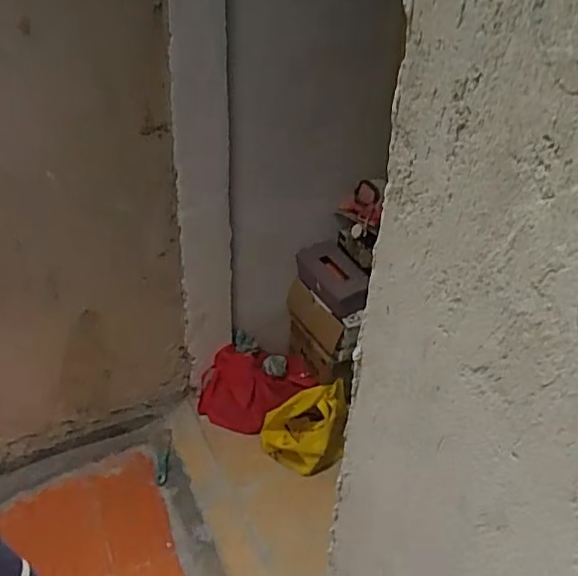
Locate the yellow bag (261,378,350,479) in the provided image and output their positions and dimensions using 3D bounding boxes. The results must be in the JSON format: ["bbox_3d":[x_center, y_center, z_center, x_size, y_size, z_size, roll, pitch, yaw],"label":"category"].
[{"bbox_3d":[0.042,0.395,1.741,0.241,0.173,0.198,4,37,5],"label":"yellow bag"}]

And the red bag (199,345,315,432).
[{"bbox_3d":[-0.099,0.302,1.875,0.331,0.141,0.216,4,37,4],"label":"red bag"}]

